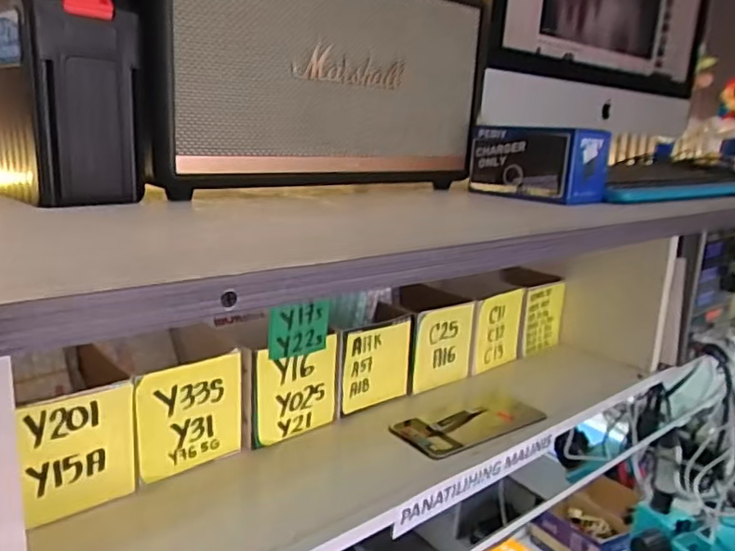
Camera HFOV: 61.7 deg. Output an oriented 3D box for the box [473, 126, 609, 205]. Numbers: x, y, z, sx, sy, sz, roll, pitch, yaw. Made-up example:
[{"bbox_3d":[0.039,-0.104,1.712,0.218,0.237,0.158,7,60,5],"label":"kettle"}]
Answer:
[{"bbox_3d":[0.166,-0.109,0.604,0.053,0.067,0.124,-8,17,-37],"label":"box"}]

